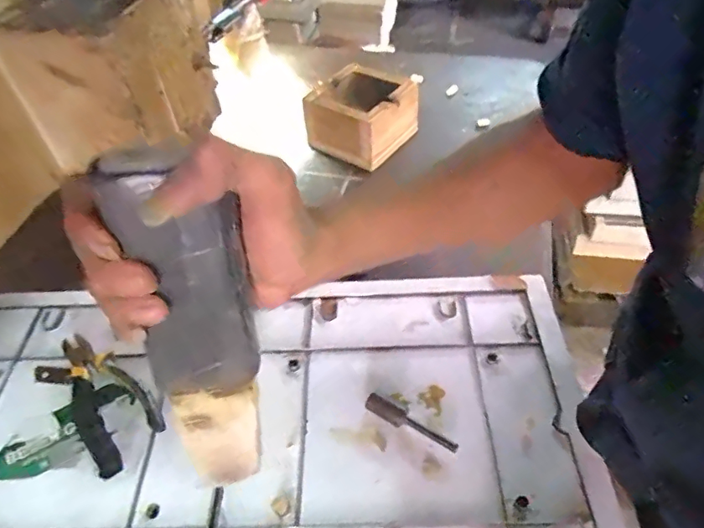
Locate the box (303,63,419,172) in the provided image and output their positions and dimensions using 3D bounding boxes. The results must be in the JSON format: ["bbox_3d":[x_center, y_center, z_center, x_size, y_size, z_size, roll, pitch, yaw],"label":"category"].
[{"bbox_3d":[0.019,-0.217,0.732,0.128,0.074,0.135,28,55,26],"label":"box"}]

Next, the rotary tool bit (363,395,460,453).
[{"bbox_3d":[0.050,0.136,0.435,0.083,0.015,0.017,23,53,23],"label":"rotary tool bit"}]

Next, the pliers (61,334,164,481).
[{"bbox_3d":[-0.236,0.118,0.476,0.061,0.026,0.152,-34,54,-25],"label":"pliers"}]

